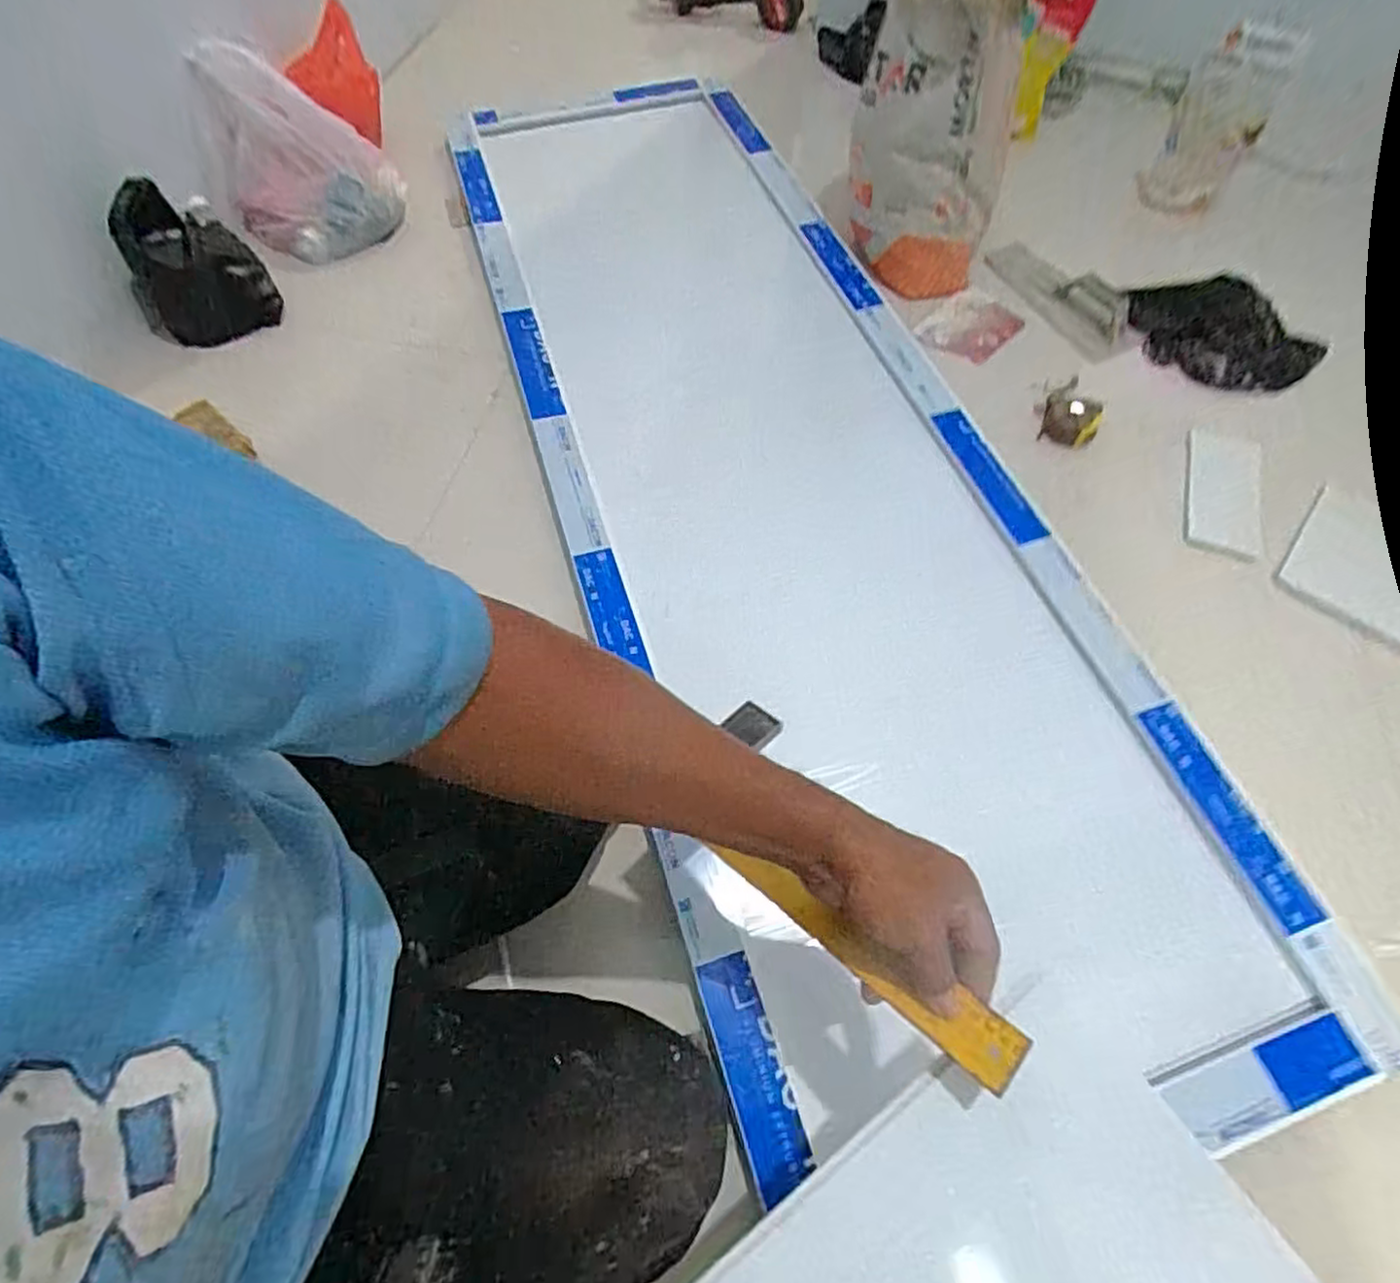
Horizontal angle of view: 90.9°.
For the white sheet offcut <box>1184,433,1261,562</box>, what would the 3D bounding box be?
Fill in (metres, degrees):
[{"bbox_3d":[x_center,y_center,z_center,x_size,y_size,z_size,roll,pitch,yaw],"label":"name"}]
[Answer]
[{"bbox_3d":[0.703,-0.203,0.928,0.093,0.007,0.206,19,63,10],"label":"white sheet offcut"}]

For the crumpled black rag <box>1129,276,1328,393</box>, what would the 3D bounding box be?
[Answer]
[{"bbox_3d":[0.801,-0.490,1.056,0.231,0.052,0.268,-29,65,-15],"label":"crumpled black rag"}]

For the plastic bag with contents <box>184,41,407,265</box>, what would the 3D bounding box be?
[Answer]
[{"bbox_3d":[-0.656,-0.792,1.139,0.261,0.245,0.177,-14,62,-8],"label":"plastic bag with contents"}]

